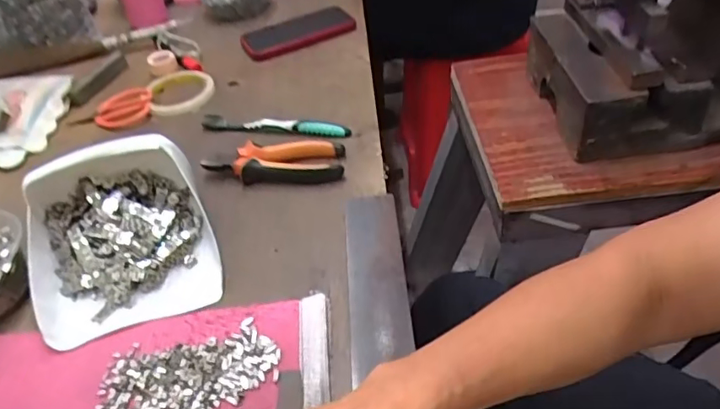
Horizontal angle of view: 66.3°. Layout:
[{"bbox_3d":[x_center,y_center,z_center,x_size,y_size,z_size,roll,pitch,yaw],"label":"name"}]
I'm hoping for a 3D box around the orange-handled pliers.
[{"bbox_3d":[-0.092,-0.046,0.594,0.148,0.024,0.053,-4,43,3],"label":"orange-handled pliers"}]

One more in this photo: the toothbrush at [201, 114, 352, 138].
[{"bbox_3d":[-0.102,-0.095,0.653,0.183,0.013,0.016,6,44,13],"label":"toothbrush"}]

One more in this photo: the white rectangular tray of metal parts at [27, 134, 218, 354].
[{"bbox_3d":[-0.221,0.015,0.496,0.149,0.081,0.176,-20,44,-13],"label":"white rectangular tray of metal parts"}]

